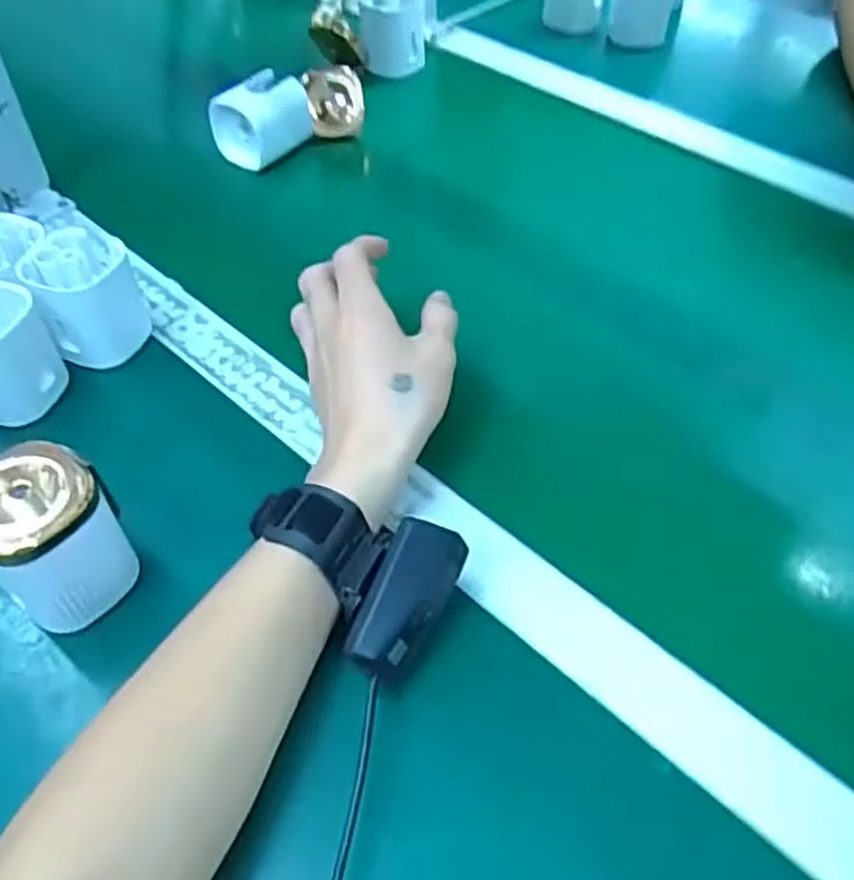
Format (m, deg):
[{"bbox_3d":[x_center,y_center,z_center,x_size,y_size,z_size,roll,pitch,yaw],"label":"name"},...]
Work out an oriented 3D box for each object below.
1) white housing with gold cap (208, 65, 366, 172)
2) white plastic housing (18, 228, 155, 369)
[{"bbox_3d":[-0.112,-0.273,0.657,0.130,0.056,0.052,-35,56,-24],"label":"white housing with gold cap"},{"bbox_3d":[-0.208,-0.089,0.492,0.061,0.065,0.057,-27,53,-18],"label":"white plastic housing"}]

